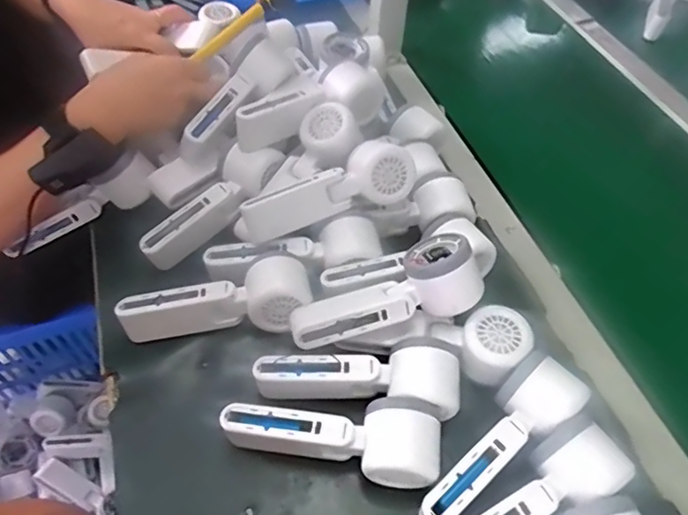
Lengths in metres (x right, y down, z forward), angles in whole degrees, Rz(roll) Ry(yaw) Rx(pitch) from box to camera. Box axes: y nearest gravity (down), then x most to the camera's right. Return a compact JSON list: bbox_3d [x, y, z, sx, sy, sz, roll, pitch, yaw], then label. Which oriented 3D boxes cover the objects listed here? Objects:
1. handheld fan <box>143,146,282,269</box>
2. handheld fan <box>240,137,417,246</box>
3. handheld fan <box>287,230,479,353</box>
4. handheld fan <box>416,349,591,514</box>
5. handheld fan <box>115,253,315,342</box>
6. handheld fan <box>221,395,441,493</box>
[{"bbox_3d":[-0.130,-0.054,0.537,0.160,0.042,0.038,-45,65,-10],"label":"handheld fan"},{"bbox_3d":[-0.020,-0.064,0.520,0.175,0.053,0.056,-23,56,-3],"label":"handheld fan"},{"bbox_3d":[0.039,0.024,0.453,0.173,0.054,0.064,-14,54,-14],"label":"handheld fan"},{"bbox_3d":[0.117,0.143,0.418,0.164,0.051,0.054,-31,60,-24],"label":"handheld fan"},{"bbox_3d":[-0.113,0.038,0.487,0.162,0.057,0.055,-2,52,-5],"label":"handheld fan"},{"bbox_3d":[-0.007,0.134,0.424,0.164,0.051,0.059,13,53,7],"label":"handheld fan"}]

